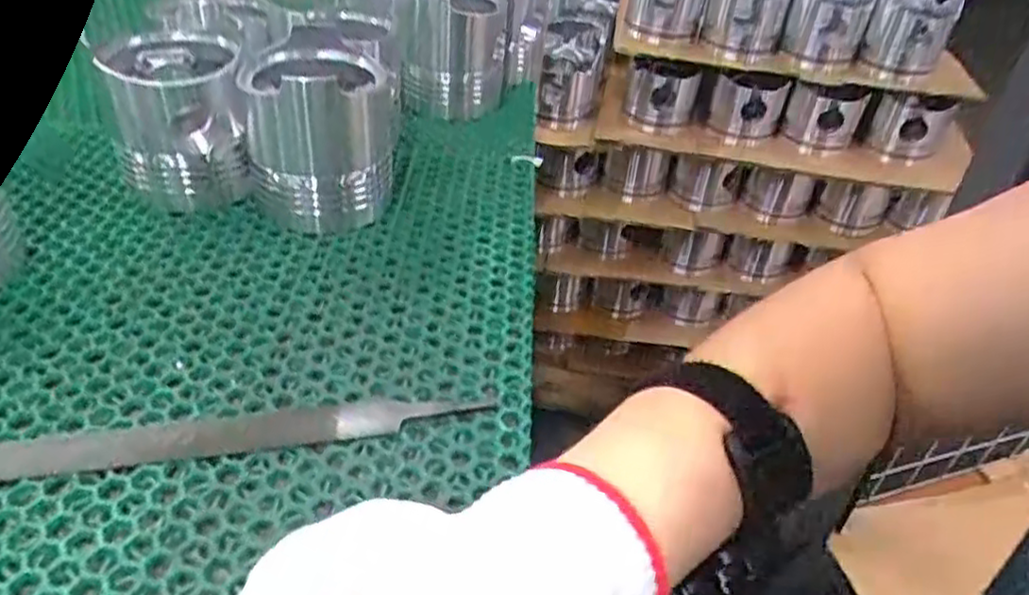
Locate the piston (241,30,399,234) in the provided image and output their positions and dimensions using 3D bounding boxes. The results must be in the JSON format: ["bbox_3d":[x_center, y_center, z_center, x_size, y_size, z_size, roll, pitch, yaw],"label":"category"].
[{"bbox_3d":[-0.119,-0.110,0.442,0.085,0.093,0.102,-4,40,-13],"label":"piston"}]

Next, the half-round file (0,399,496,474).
[{"bbox_3d":[-0.129,0.057,0.303,0.235,0.004,0.021,-4,40,-13],"label":"half-round file"}]

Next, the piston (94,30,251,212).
[{"bbox_3d":[-0.202,-0.108,0.433,0.072,0.085,0.071,-9,41,-18],"label":"piston"}]

